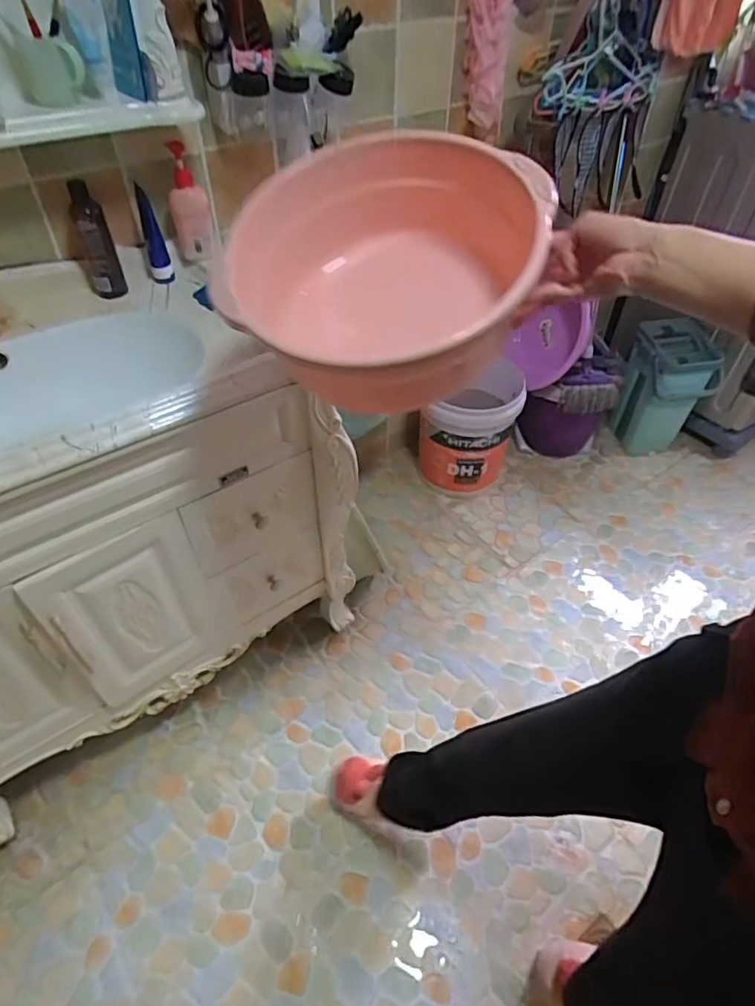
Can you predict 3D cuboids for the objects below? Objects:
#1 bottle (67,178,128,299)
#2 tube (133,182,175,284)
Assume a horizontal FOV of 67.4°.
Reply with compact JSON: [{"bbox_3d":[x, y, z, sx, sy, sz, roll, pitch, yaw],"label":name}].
[{"bbox_3d":[-0.481,-0.445,0.962,0.055,0.189,0.061,-20,50,-19],"label":"bottle"},{"bbox_3d":[-0.402,-0.478,1.018,0.041,0.154,0.035,-16,49,-15],"label":"tube"}]

